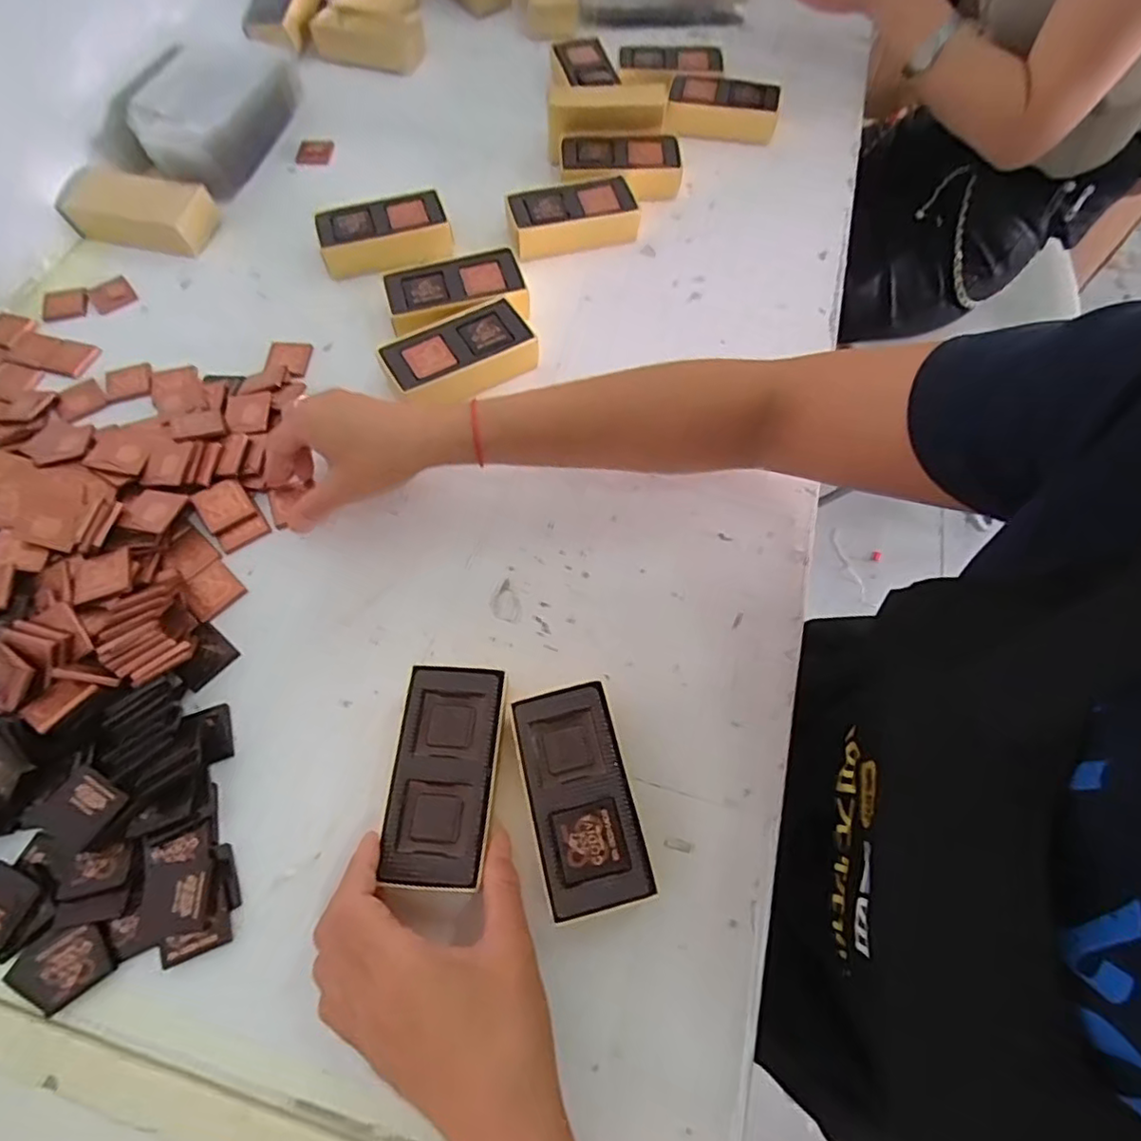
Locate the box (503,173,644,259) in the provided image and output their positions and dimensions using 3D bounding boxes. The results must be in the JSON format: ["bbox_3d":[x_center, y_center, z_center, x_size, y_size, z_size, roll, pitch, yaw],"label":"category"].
[{"bbox_3d":[0.001,-0.321,0.539,0.110,0.023,0.060,-12,64,-6],"label":"box"}]

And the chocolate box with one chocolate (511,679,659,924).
[{"bbox_3d":[0.005,0.124,0.329,0.053,0.032,0.111,-12,64,-6],"label":"chocolate box with one chocolate"}]

